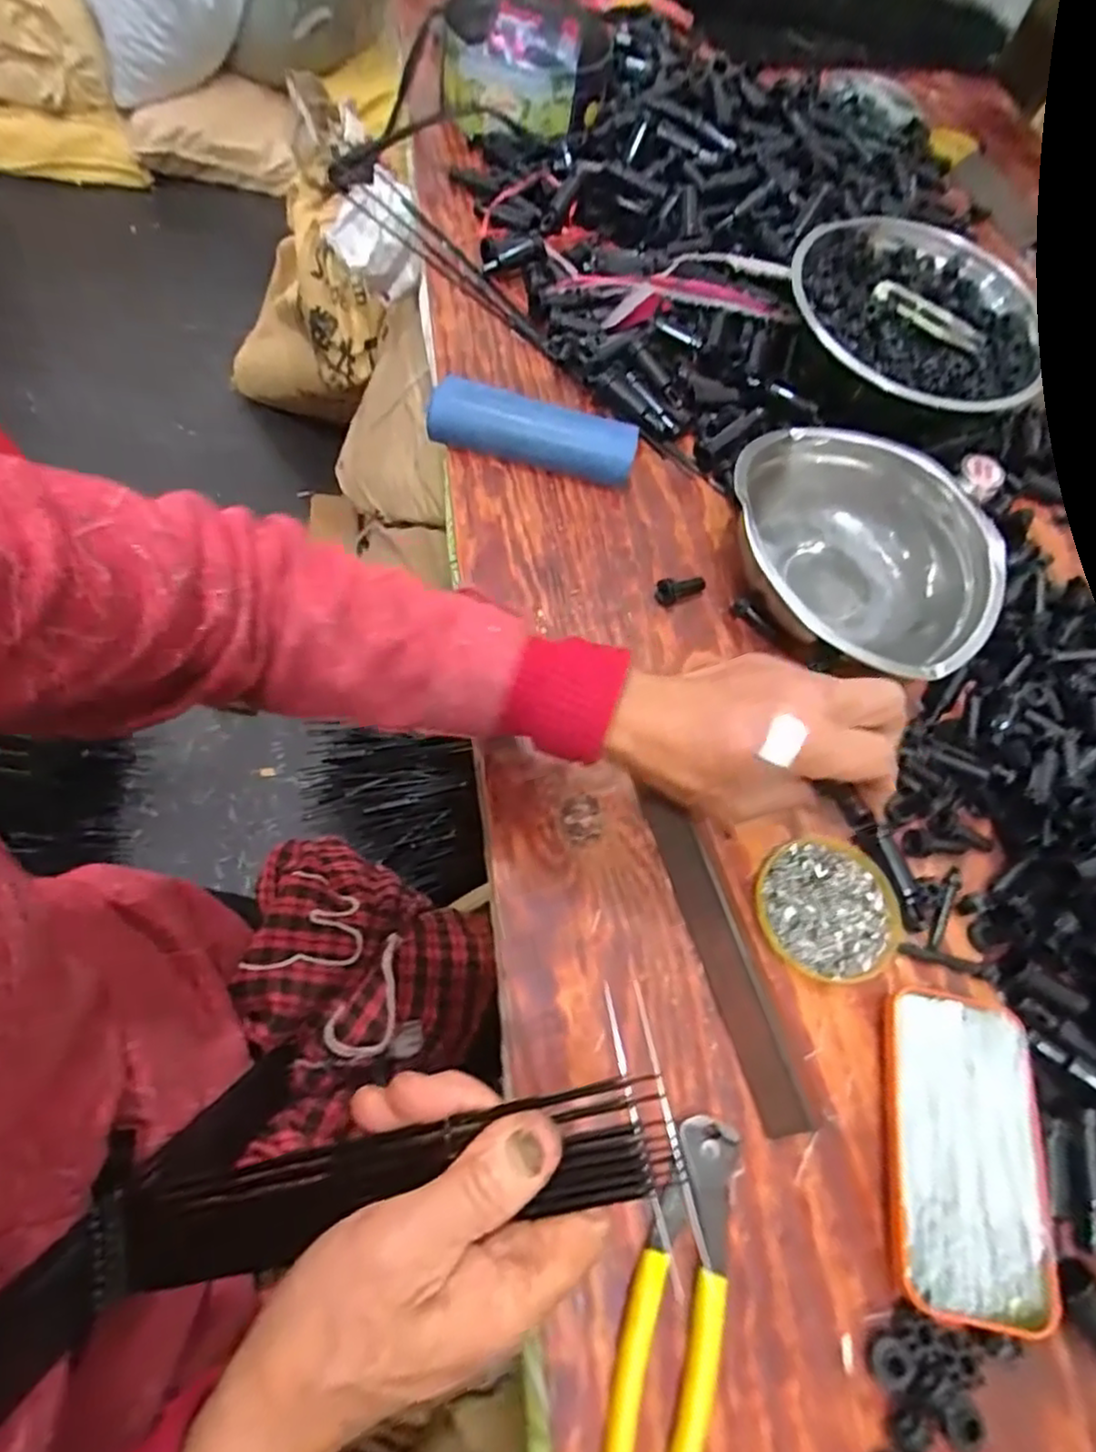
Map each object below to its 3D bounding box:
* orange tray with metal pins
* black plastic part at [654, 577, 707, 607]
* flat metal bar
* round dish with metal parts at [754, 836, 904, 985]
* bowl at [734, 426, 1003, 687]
[{"bbox_3d":[0.213,0.214,0.348,0.079,0.018,0.141,11,63,-4],"label":"orange tray with metal pins"},{"bbox_3d":[0.101,-0.102,0.501,0.044,0.017,0.015,-18,66,-25],"label":"black plastic part"},{"bbox_3d":[0.099,0.125,0.385,0.026,0.011,0.190,-13,66,-15],"label":"flat metal bar"},{"bbox_3d":[0.169,0.109,0.408,0.086,0.010,0.081,4,63,-7],"label":"round dish with metal parts"},{"bbox_3d":[0.221,-0.128,0.506,0.204,0.080,0.184,35,64,9],"label":"bowl"}]

